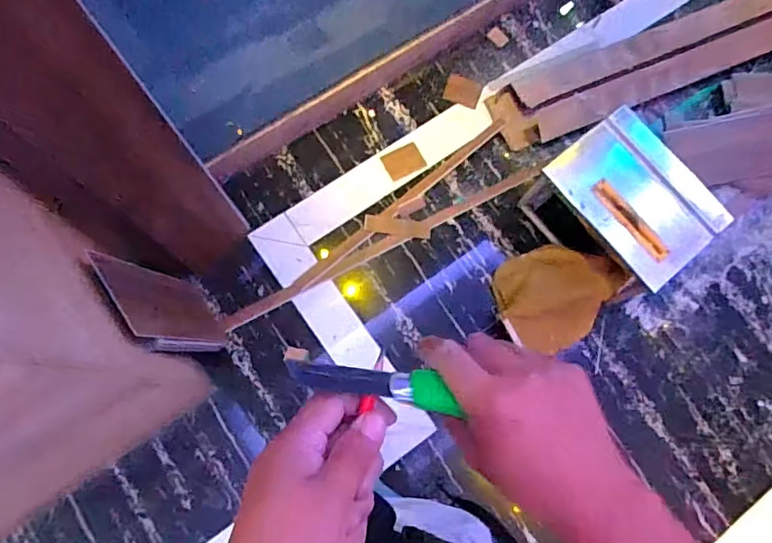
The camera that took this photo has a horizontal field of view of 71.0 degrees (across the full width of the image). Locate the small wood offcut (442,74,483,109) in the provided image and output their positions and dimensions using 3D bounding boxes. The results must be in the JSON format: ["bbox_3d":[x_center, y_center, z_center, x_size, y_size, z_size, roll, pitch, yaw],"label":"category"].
[{"bbox_3d":[0.224,-0.523,1.572,0.101,0.009,0.083,20,77,-1],"label":"small wood offcut"}]

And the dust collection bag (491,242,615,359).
[{"bbox_3d":[0.449,0.065,1.460,0.274,0.052,0.269,-33,83,-11],"label":"dust collection bag"}]

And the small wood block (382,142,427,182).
[{"bbox_3d":[0.051,-0.312,1.529,0.109,0.009,0.083,-25,81,-10],"label":"small wood block"}]

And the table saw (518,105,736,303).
[{"bbox_3d":[0.598,-0.163,1.403,0.293,0.246,0.384,-38,84,-11],"label":"table saw"}]

